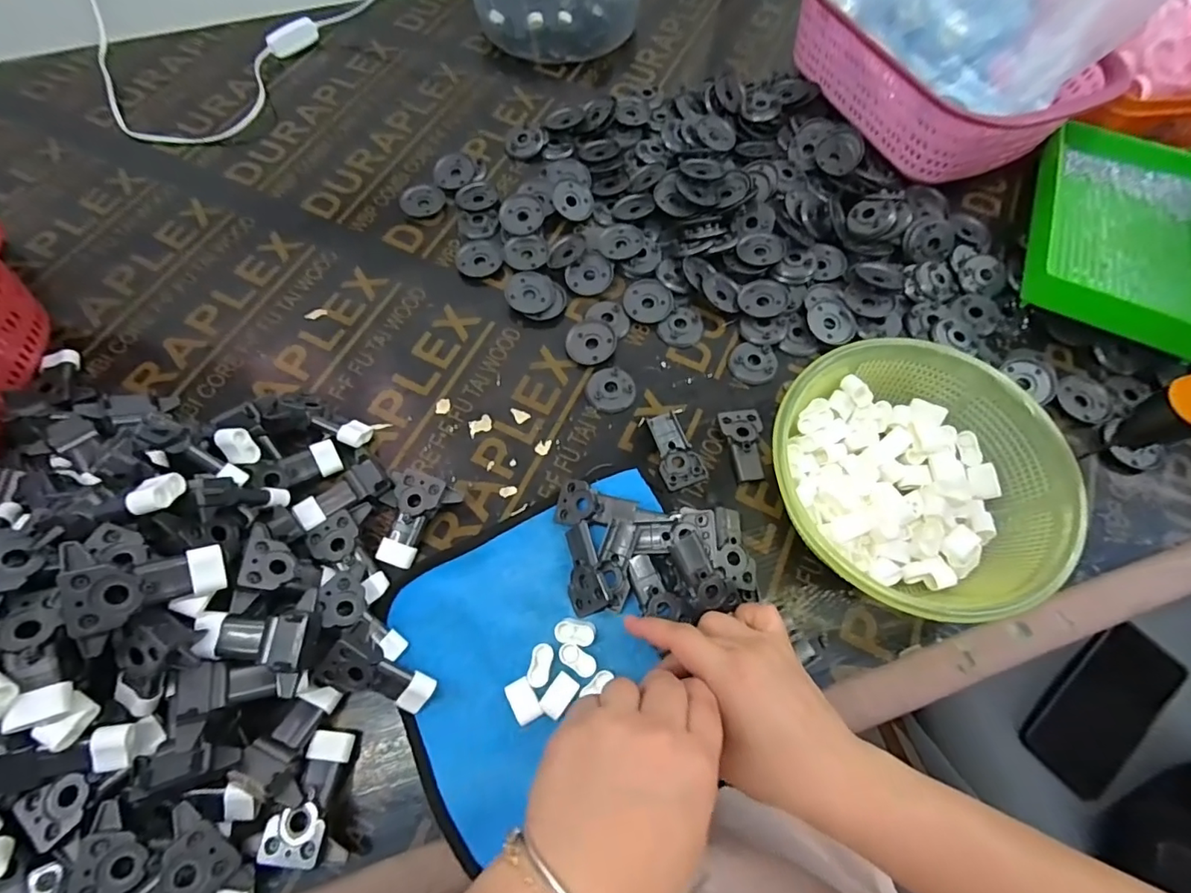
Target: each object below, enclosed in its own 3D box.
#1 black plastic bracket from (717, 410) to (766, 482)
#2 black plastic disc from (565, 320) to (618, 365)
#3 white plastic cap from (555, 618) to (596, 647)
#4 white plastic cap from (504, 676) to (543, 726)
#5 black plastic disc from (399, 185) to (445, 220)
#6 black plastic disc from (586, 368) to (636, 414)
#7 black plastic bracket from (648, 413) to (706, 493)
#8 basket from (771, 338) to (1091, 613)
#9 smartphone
[{"bbox_3d":[0.116,-0.002,0.420,0.031,0.010,0.059,-1,66,-1],"label":"black plastic bracket"},{"bbox_3d":[-0.004,-0.090,0.459,0.043,0.004,0.041,-1,77,5],"label":"black plastic disc"},{"bbox_3d":[-0.014,0.123,0.354,0.026,0.010,0.017,7,66,3],"label":"white plastic cap"},{"bbox_3d":[-0.045,0.161,0.339,0.017,0.011,0.025,-26,69,-12],"label":"white plastic cap"},{"bbox_3d":[-0.170,-0.242,0.524,0.043,0.005,0.043,0,66,0],"label":"black plastic disc"},{"bbox_3d":[0.012,-0.048,0.442,0.040,0.004,0.039,0,66,0],"label":"black plastic disc"},{"bbox_3d":[0.062,0.003,0.416,0.033,0.013,0.058,-19,67,-9],"label":"black plastic bracket"},{"bbox_3d":[0.216,0.022,0.376,0.193,0.068,0.192,8,66,3],"label":"basket"},{"bbox_3d":[0.485,0.245,0.509,0.162,0.016,0.078,-42,77,-7],"label":"smartphone"}]

